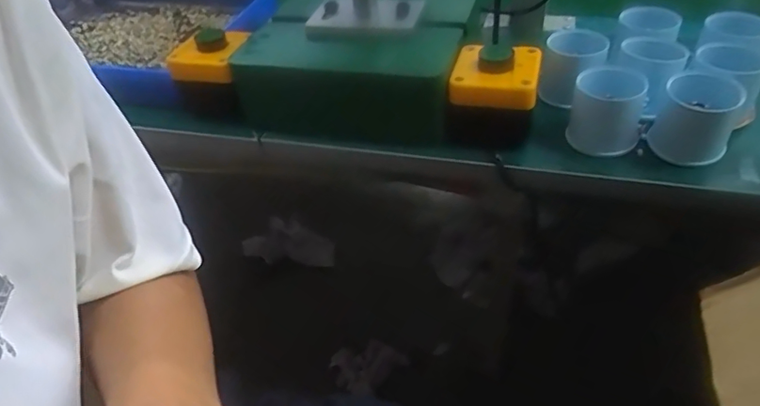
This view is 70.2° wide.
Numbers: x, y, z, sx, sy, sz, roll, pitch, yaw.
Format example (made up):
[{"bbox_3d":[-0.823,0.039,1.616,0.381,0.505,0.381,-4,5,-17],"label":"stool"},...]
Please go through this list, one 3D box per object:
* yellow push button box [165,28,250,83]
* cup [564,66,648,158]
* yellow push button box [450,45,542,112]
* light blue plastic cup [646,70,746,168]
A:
[{"bbox_3d":[-0.157,-0.138,0.498,0.066,0.031,0.056,6,43,14],"label":"yellow push button box"},{"bbox_3d":[0.180,-0.070,0.432,0.054,0.060,0.048,12,45,20],"label":"cup"},{"bbox_3d":[0.091,-0.100,0.430,0.065,0.027,0.065,7,43,15],"label":"yellow push button box"},{"bbox_3d":[0.238,-0.061,0.410,0.058,0.054,0.055,20,48,27],"label":"light blue plastic cup"}]

